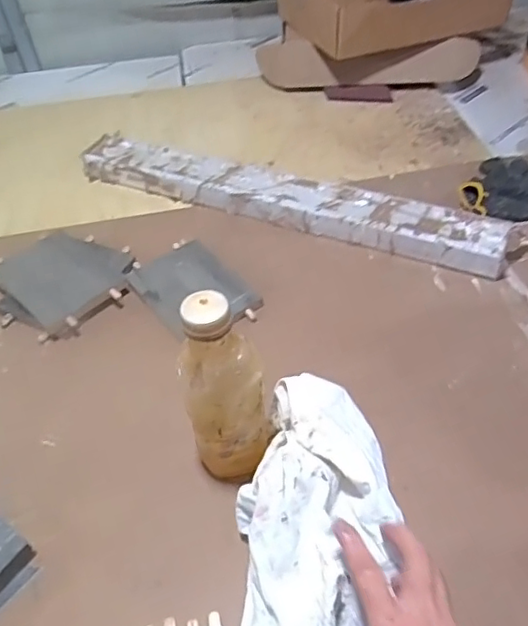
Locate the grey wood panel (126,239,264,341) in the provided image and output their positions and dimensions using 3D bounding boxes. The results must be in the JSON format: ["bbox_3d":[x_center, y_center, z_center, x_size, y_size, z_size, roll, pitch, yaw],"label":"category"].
[{"bbox_3d":[-0.094,-0.035,0.746,0.122,0.012,0.170,-29,51,-24],"label":"grey wood panel"}]

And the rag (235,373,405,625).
[{"bbox_3d":[0.043,0.183,0.488,0.119,0.058,0.278,5,63,7],"label":"rag"}]

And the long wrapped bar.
[{"bbox_3d":[0.019,-0.170,0.859,0.664,0.051,0.093,18,49,19],"label":"long wrapped bar"}]

